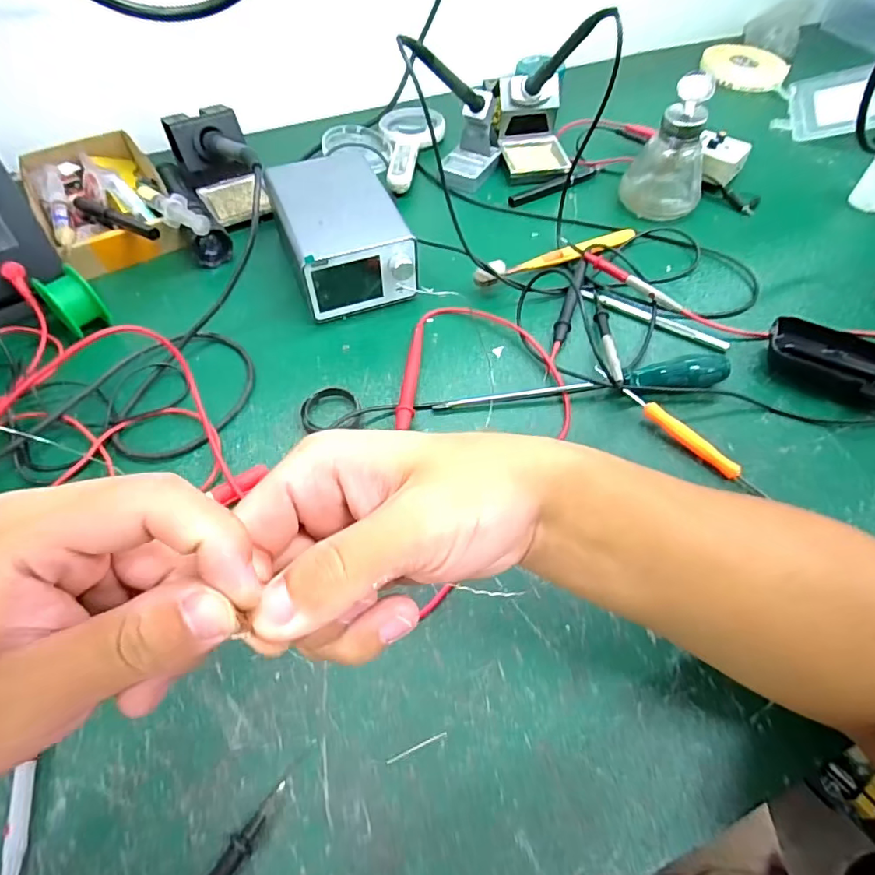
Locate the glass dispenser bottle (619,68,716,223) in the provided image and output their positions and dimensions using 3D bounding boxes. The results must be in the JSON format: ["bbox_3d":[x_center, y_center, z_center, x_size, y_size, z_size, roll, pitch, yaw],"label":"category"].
[{"bbox_3d":[0.242,-0.291,0.544,0.065,0.105,0.067,-20,59,-14],"label":"glass dispenser bottle"}]

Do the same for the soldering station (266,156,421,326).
[{"bbox_3d":[-0.090,-0.186,0.492,0.099,0.065,0.155,-18,58,-13],"label":"soldering station"}]

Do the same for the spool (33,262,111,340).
[{"bbox_3d":[-0.299,-0.111,0.442,0.038,0.043,0.036,39,63,22],"label":"spool"}]

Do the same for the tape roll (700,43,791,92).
[{"bbox_3d":[0.438,-0.530,0.763,0.116,0.017,0.116,1,56,-1],"label":"tape roll"}]

